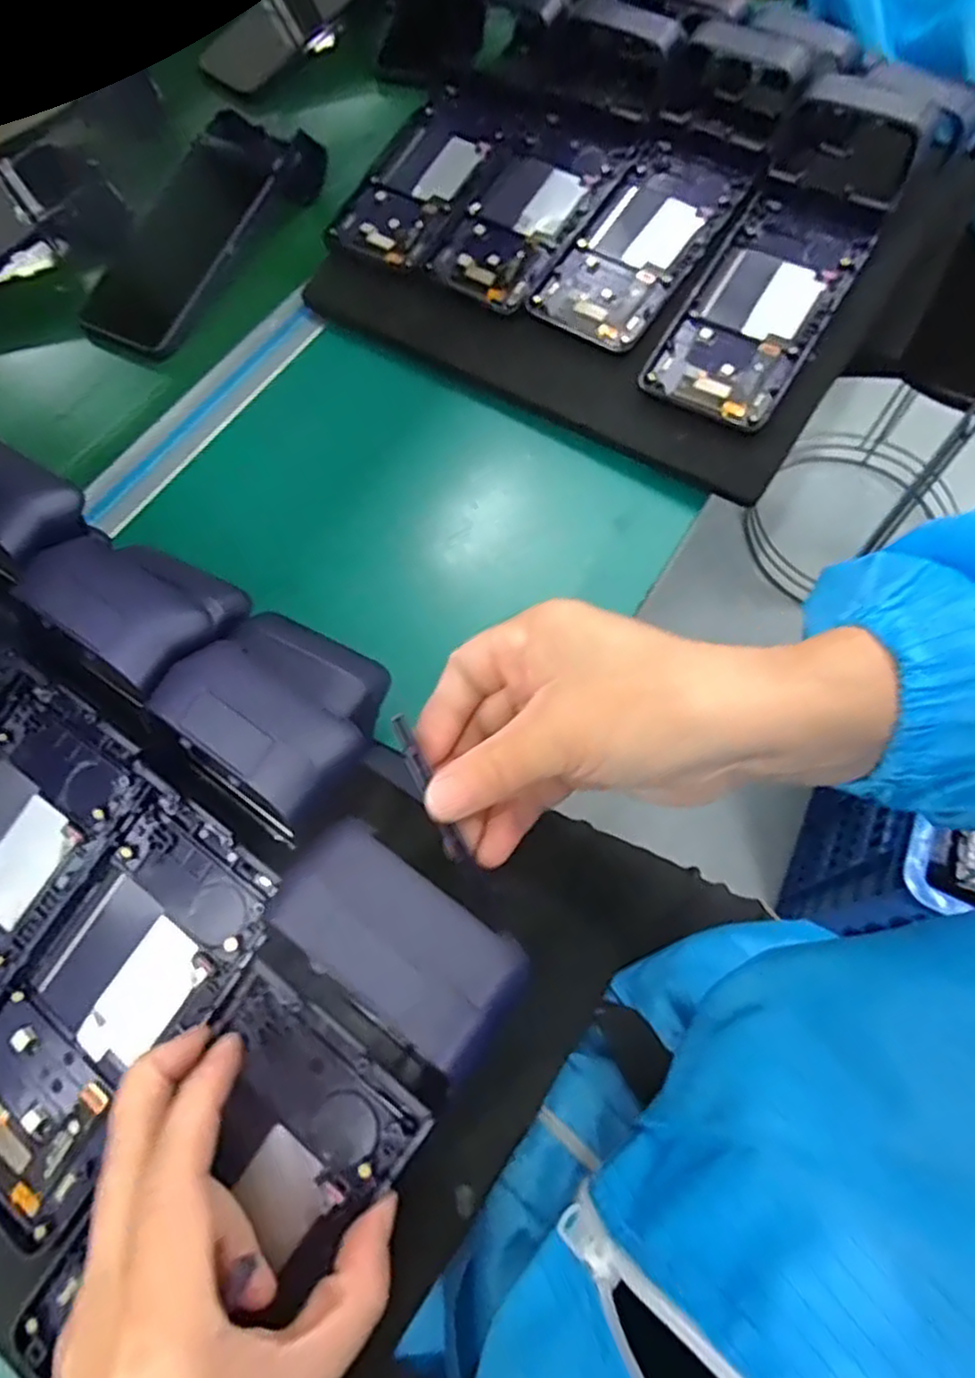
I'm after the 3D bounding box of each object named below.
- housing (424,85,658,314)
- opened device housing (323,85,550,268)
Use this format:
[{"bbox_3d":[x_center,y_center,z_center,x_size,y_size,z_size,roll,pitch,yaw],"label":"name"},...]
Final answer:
[{"bbox_3d":[0.035,-0.339,0.489,0.089,0.015,0.177,29,80,17],"label":"housing"},{"bbox_3d":[-0.040,-0.367,0.511,0.087,0.006,0.161,38,84,17],"label":"opened device housing"}]

